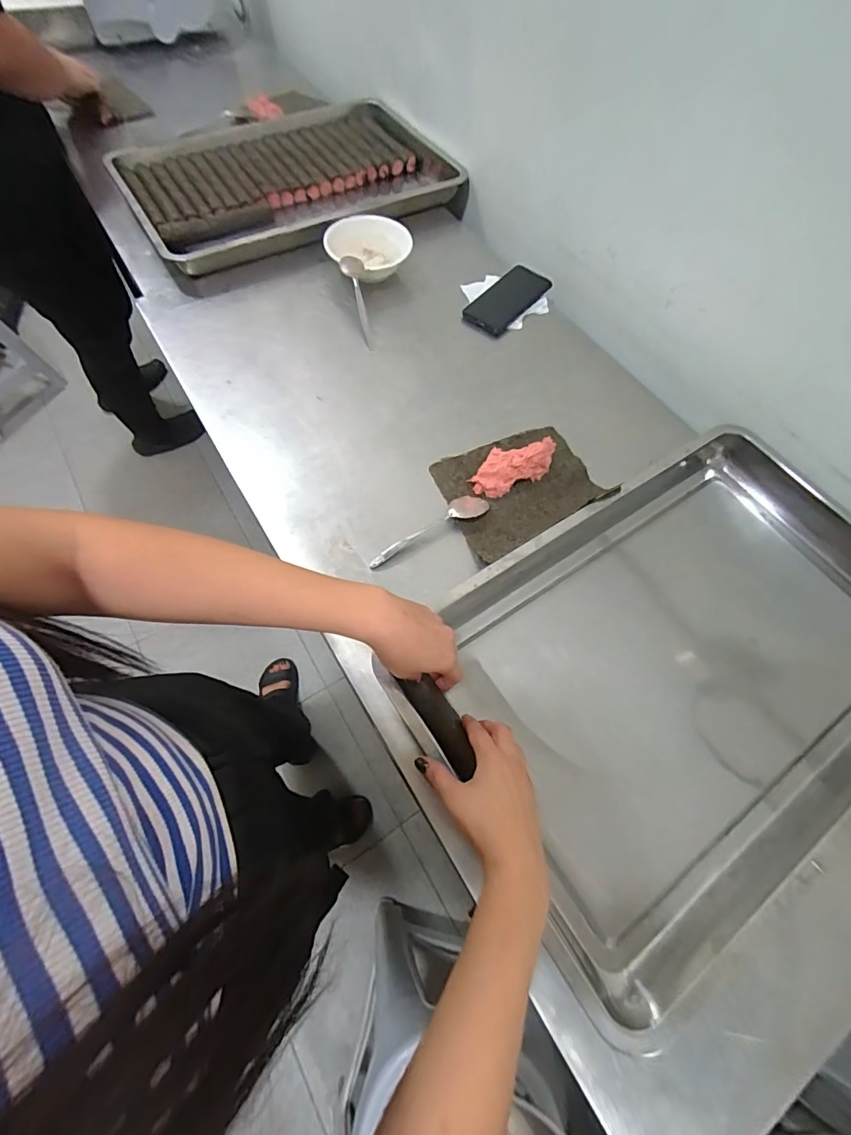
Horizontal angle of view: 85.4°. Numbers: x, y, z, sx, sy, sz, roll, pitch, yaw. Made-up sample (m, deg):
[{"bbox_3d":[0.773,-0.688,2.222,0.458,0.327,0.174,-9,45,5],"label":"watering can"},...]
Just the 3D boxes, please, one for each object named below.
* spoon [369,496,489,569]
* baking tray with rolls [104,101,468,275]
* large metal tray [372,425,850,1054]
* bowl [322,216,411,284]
[{"bbox_3d":[0.003,-0.052,0.580,0.173,0.018,0.038,-25,68,-14],"label":"spoon"},{"bbox_3d":[-0.252,-0.753,0.890,0.594,0.054,0.432,-24,68,-13],"label":"baking tray with rolls"},{"bbox_3d":[0.290,0.096,0.509,0.597,0.072,0.379,-31,70,-14],"label":"large metal tray"},{"bbox_3d":[-0.098,-0.537,0.789,0.128,0.054,0.128,1,65,-2],"label":"bowl"}]

